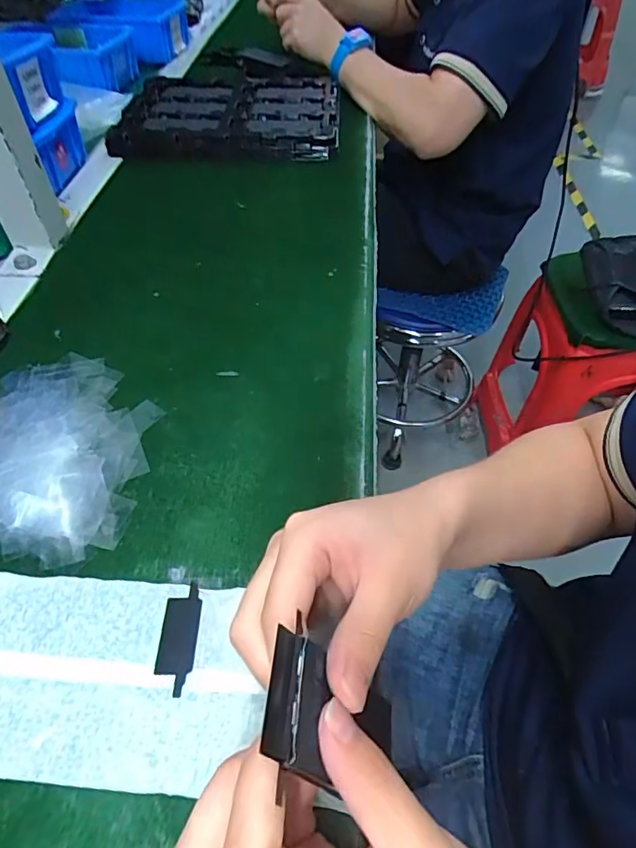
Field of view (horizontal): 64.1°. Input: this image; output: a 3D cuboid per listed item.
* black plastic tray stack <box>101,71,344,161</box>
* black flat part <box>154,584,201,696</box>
[{"bbox_3d":[-0.109,-0.393,0.644,0.263,0.028,0.210,2,51,0],"label":"black plastic tray stack"},{"bbox_3d":[-0.071,0.108,0.260,0.019,0.004,0.054,0,51,-2],"label":"black flat part"}]

